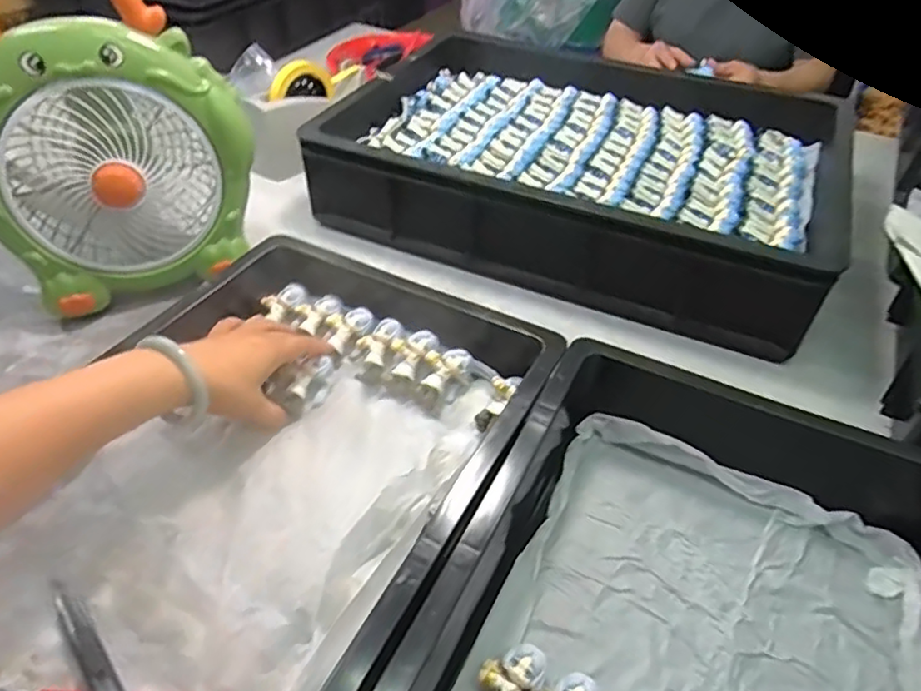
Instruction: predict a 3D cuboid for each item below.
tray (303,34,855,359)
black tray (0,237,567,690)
[{"bbox_3d":[0.146,-0.226,0.782,0.577,0.115,0.393,19,46,17],"label":"tray"},{"bbox_3d":[-0.150,0.099,0.462,0.296,0.045,0.478,21,47,19],"label":"black tray"}]

